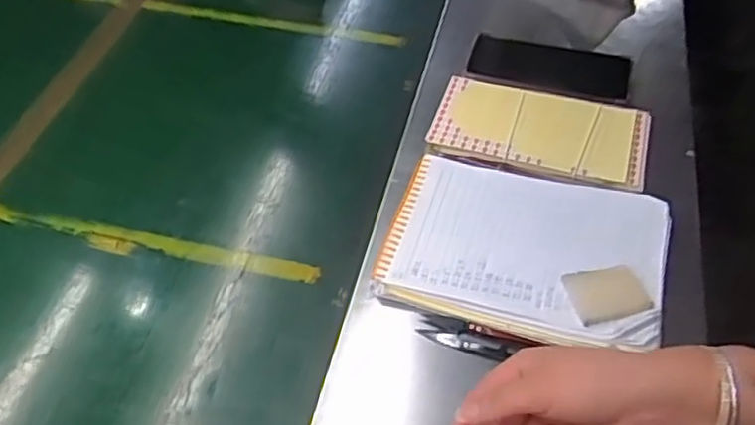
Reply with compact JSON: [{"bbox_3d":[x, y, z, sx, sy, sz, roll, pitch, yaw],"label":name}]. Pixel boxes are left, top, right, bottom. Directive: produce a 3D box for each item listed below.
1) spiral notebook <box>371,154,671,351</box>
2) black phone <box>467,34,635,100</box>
[{"bbox_3d":[0.118,0.025,0.591,0.214,0.019,0.158,11,46,14],"label":"spiral notebook"},{"bbox_3d":[0.177,-0.152,0.750,0.159,0.011,0.067,14,54,15],"label":"black phone"}]

